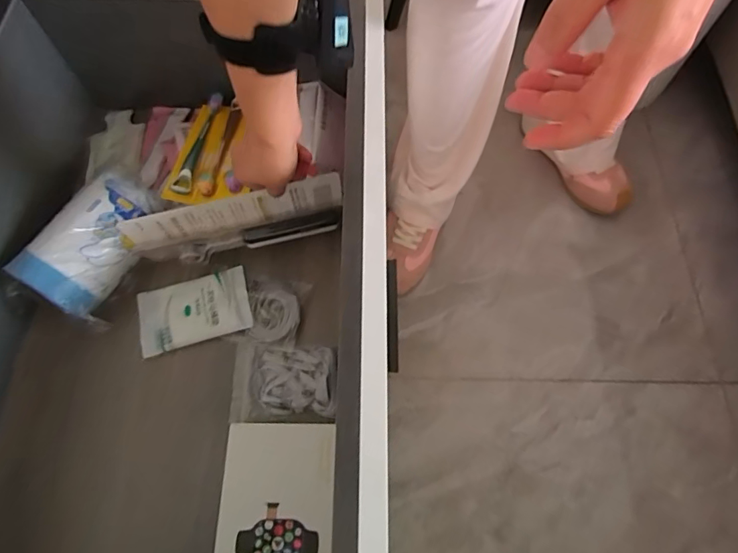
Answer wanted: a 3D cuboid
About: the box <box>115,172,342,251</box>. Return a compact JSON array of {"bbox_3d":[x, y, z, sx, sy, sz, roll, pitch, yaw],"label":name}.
[{"bbox_3d":[-0.148,-0.071,0.494,0.235,0.044,0.016,-16,69,-6],"label":"box"}]

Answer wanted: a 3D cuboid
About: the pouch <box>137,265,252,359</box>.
[{"bbox_3d":[-0.199,0.038,0.506,0.121,0.009,0.076,-17,65,-7],"label":"pouch"}]

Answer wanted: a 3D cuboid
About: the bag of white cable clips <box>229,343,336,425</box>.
[{"bbox_3d":[-0.090,0.111,0.468,0.110,0.012,0.080,1,64,1],"label":"bag of white cable clips"}]

